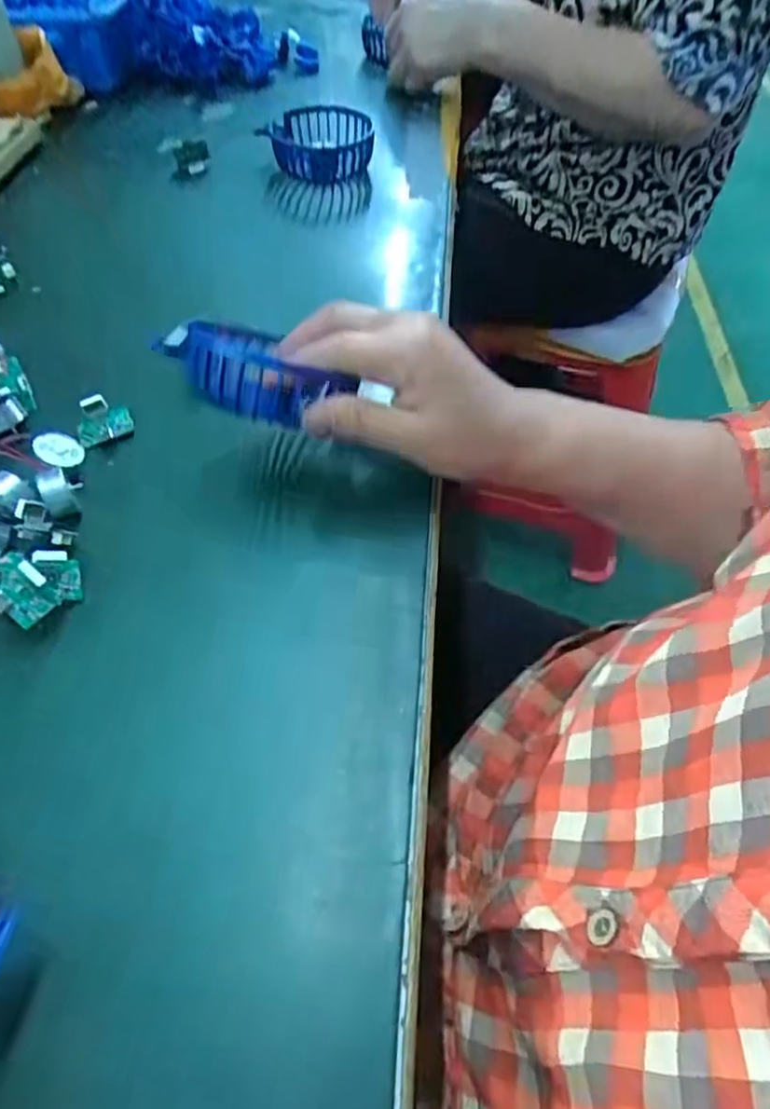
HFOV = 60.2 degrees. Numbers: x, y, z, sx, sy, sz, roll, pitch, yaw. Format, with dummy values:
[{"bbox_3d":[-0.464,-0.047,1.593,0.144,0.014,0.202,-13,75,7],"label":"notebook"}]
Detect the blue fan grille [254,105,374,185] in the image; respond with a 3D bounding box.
[{"bbox_3d":[-0.059,-0.370,0.598,0.093,0.032,0.093,0,51,0],"label":"blue fan grille"}]

